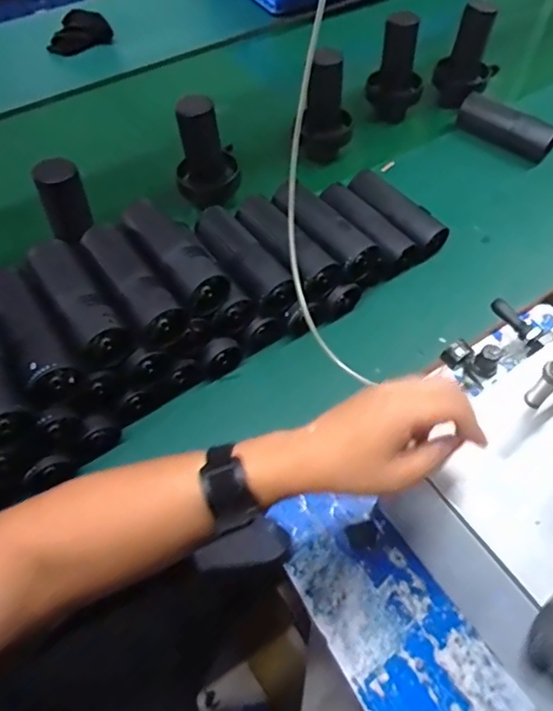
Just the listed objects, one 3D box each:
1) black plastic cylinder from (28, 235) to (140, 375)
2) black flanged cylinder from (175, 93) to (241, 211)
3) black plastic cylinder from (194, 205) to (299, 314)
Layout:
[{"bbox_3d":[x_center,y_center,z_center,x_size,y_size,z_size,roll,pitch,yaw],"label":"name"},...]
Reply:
[{"bbox_3d":[-0.215,-0.060,0.572,0.056,0.052,0.156,-33,62,-19],"label":"black plastic cylinder"},{"bbox_3d":[-0.108,-0.312,0.788,0.096,0.152,0.097,-7,57,-3],"label":"black flanged cylinder"},{"bbox_3d":[-0.042,-0.121,0.671,0.057,0.045,0.164,-28,60,-16],"label":"black plastic cylinder"}]

